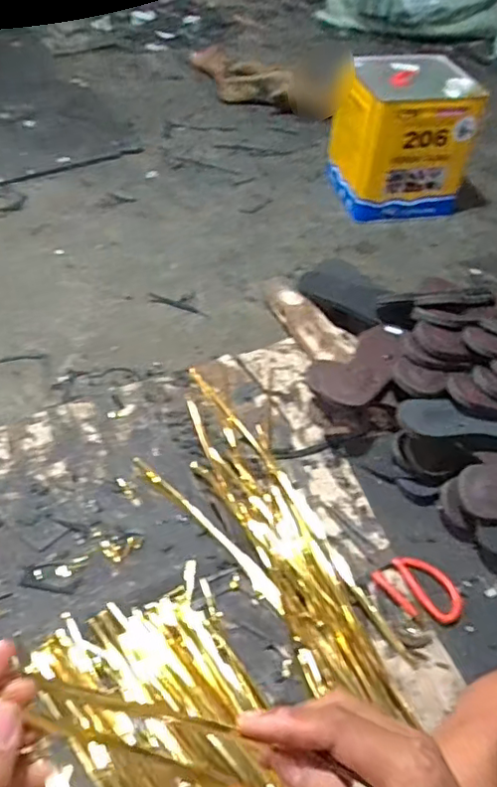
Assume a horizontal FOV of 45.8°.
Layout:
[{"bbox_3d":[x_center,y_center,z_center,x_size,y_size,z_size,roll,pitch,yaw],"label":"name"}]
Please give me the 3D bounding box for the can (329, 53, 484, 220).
[{"bbox_3d":[0.333,-0.572,1.311,0.255,0.255,0.277,-1,50,-7],"label":"can"}]

